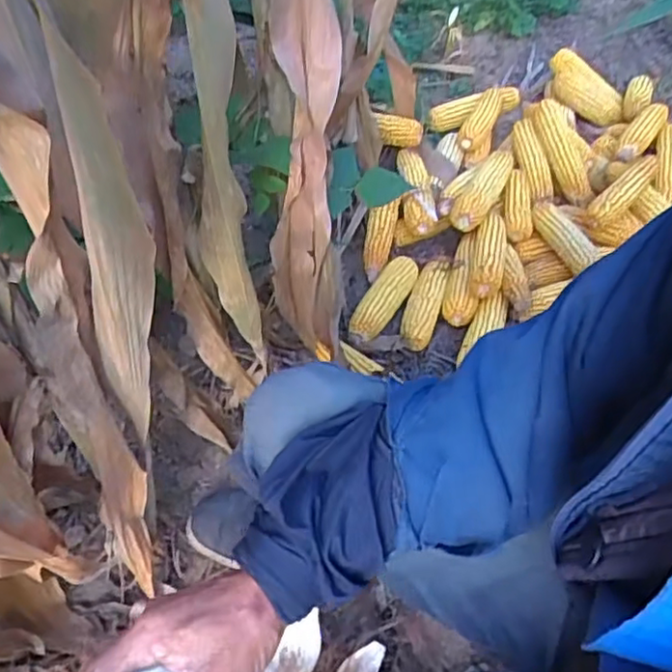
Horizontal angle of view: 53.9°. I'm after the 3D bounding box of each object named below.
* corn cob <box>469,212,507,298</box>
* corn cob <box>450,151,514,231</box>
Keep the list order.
[{"bbox_3d":[0.265,-0.149,1.135,0.053,0.042,0.184,12,53,8],"label":"corn cob"},{"bbox_3d":[0.266,-0.272,1.201,0.068,0.055,0.202,22,55,15],"label":"corn cob"}]

